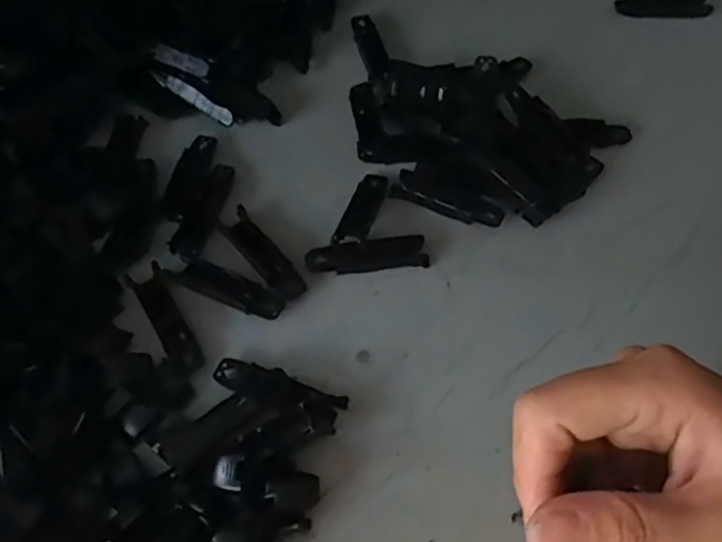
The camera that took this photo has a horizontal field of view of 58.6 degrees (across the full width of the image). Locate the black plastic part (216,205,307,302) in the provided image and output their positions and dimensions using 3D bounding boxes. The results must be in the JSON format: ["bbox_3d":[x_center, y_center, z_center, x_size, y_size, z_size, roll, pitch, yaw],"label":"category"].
[{"bbox_3d":[-0.053,-0.009,0.344,0.017,0.006,0.063,-35,66,-21],"label":"black plastic part"}]

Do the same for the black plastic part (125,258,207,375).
[{"bbox_3d":[-0.097,0.022,0.320,0.016,0.004,0.063,-27,63,-17],"label":"black plastic part"}]

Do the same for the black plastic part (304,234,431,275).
[{"bbox_3d":[0.003,-0.008,0.343,0.064,0.009,0.016,-5,59,-5],"label":"black plastic part"}]

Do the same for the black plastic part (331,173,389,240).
[{"bbox_3d":[0.001,-0.036,0.360,0.016,0.007,0.060,19,45,9],"label":"black plastic part"}]

